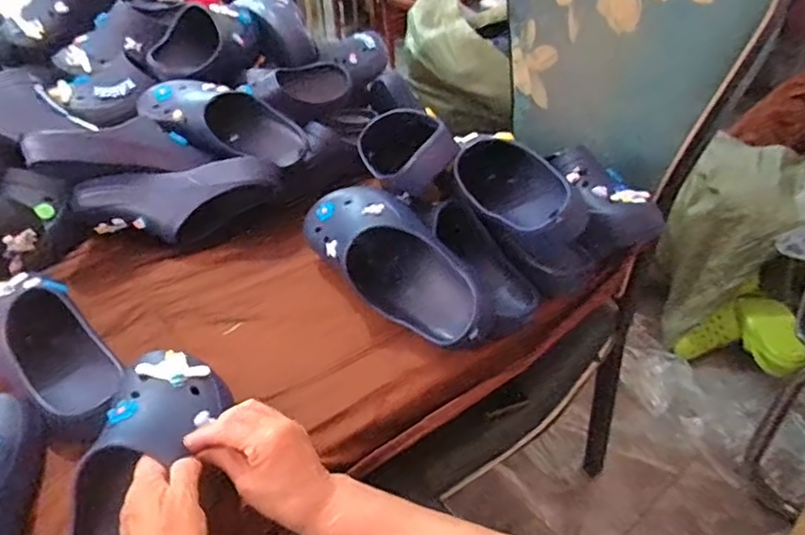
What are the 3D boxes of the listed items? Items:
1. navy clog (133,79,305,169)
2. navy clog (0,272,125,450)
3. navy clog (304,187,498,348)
[{"bbox_3d":[-0.276,-0.225,0.880,0.264,0.092,0.108,16,38,-5],"label":"navy clog"},{"bbox_3d":[-0.381,0.098,0.616,0.280,0.089,0.103,29,47,33],"label":"navy clog"},{"bbox_3d":[-0.014,-0.012,0.694,0.300,0.115,0.104,37,16,33],"label":"navy clog"}]

